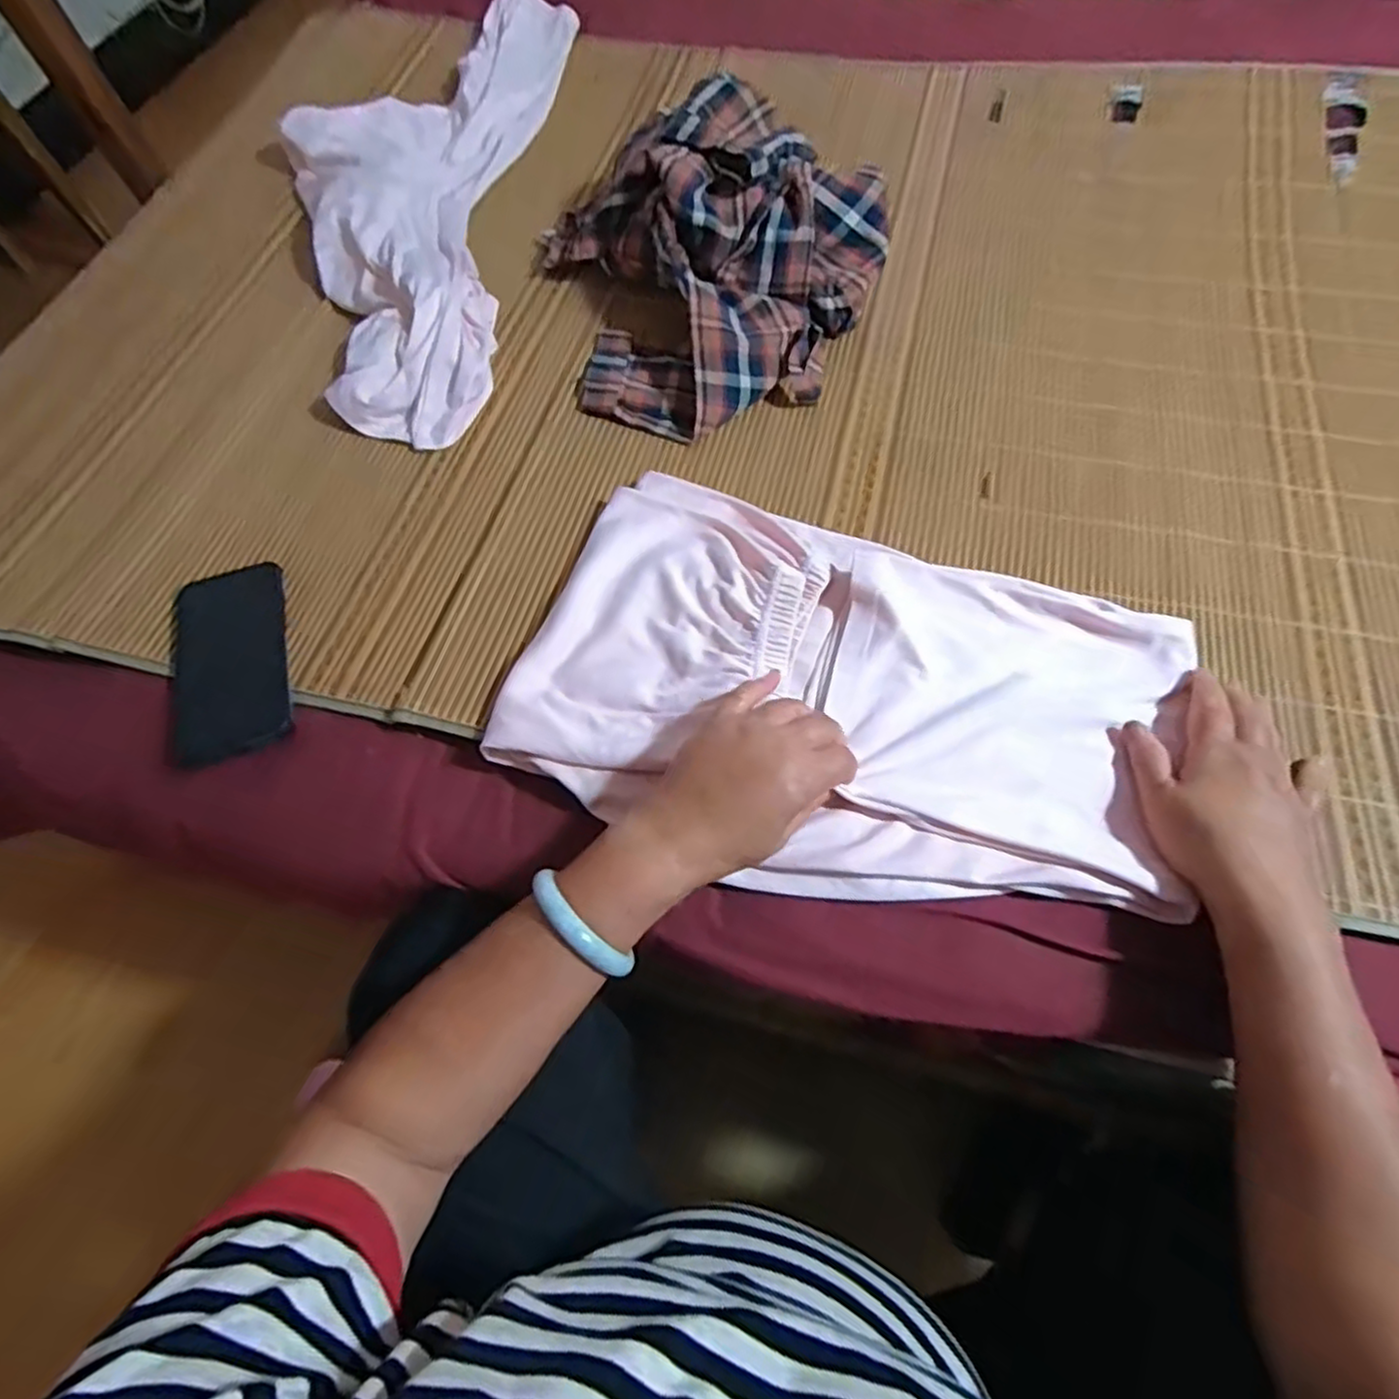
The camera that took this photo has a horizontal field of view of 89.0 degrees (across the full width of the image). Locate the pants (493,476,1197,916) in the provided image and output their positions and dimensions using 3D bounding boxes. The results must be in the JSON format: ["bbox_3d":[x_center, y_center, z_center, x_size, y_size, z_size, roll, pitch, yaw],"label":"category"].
[{"bbox_3d":[0.095,-0.008,0.492,0.428,0.023,0.267,19,66,11],"label":"pants"}]

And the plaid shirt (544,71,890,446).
[{"bbox_3d":[0.008,-0.416,0.660,0.307,0.113,0.318,-22,65,-8],"label":"plaid shirt"}]

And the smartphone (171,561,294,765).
[{"bbox_3d":[-0.352,-0.034,0.535,0.083,0.009,0.163,-17,65,-6],"label":"smartphone"}]

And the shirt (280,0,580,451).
[{"bbox_3d":[-0.320,-0.566,0.777,0.278,0.059,0.719,1,64,3],"label":"shirt"}]

